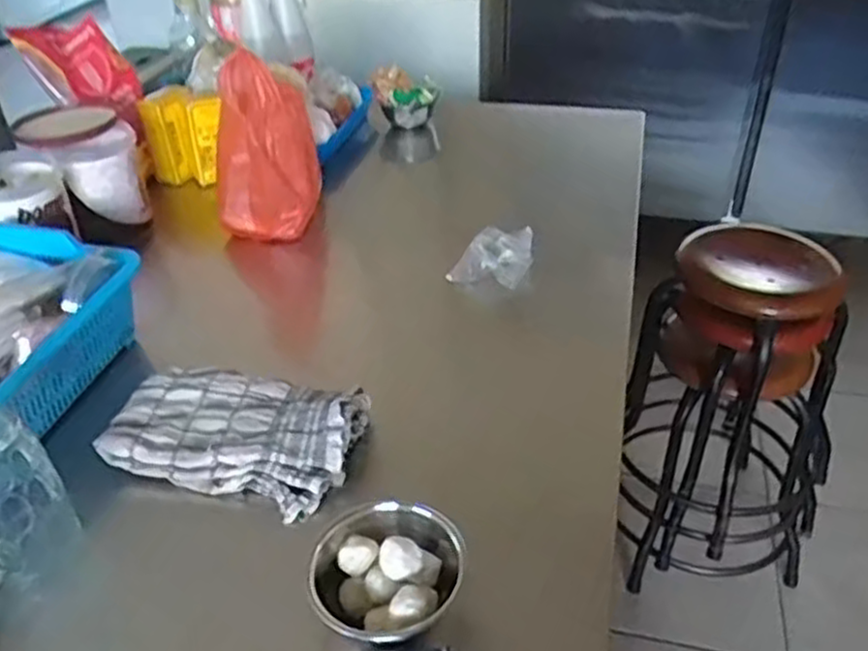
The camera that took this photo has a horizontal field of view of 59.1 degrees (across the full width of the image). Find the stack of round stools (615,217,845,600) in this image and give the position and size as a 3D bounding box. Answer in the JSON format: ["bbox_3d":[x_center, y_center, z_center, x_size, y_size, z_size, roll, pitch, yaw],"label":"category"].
[{"bbox_3d":[0.539,0.135,1.375,0.346,0.589,0.352,6,38,11],"label":"stack of round stools"}]

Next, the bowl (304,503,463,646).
[{"bbox_3d":[-0.034,0.184,0.549,0.107,0.065,0.103,-2,37,1],"label":"bowl"}]

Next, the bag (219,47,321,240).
[{"bbox_3d":[-0.218,-0.230,0.977,0.122,0.209,0.105,-6,37,-5],"label":"bag"}]

